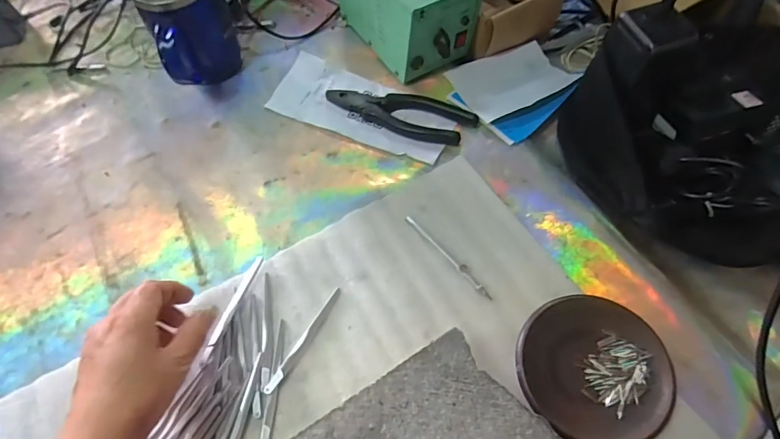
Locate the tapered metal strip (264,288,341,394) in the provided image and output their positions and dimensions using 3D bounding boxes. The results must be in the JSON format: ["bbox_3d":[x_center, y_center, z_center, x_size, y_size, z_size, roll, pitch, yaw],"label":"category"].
[{"bbox_3d":[-0.072,0.101,0.386,0.008,0.005,0.101,28,66,17],"label":"tapered metal strip"}]

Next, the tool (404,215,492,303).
[{"bbox_3d":[0.053,0.032,0.414,0.007,0.004,0.106,-38,66,-16],"label":"tool"}]

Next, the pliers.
[{"bbox_3d":[0.010,-0.120,0.496,0.161,0.013,0.049,23,65,15],"label":"pliers"}]

